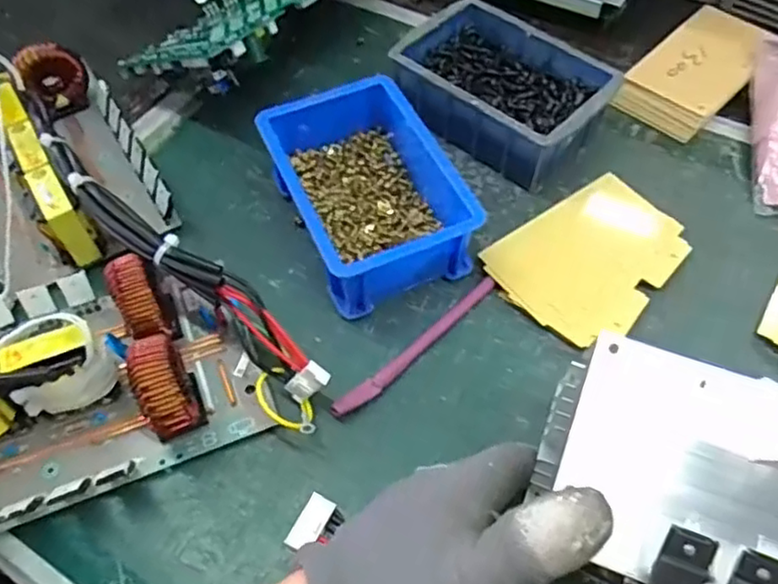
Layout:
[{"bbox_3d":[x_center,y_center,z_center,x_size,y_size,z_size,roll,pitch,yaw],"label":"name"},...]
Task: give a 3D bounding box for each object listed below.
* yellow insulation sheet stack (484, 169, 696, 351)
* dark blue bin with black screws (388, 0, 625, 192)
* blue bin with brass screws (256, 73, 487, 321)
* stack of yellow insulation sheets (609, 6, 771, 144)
[{"bbox_3d":[0.132,-0.022,0.418,0.124,0.010,0.089,-33,63,-18],"label":"yellow insulation sheet stack"},{"bbox_3d":[0.081,-0.151,0.480,0.150,0.041,0.118,37,65,22],"label":"dark blue bin with black screws"},{"bbox_3d":[-0.014,-0.066,0.424,0.096,0.052,0.143,-22,60,-12],"label":"blue bin with brass screws"},{"bbox_3d":[0.235,-0.168,0.501,0.066,0.025,0.125,38,65,22],"label":"stack of yellow insulation sheets"}]

